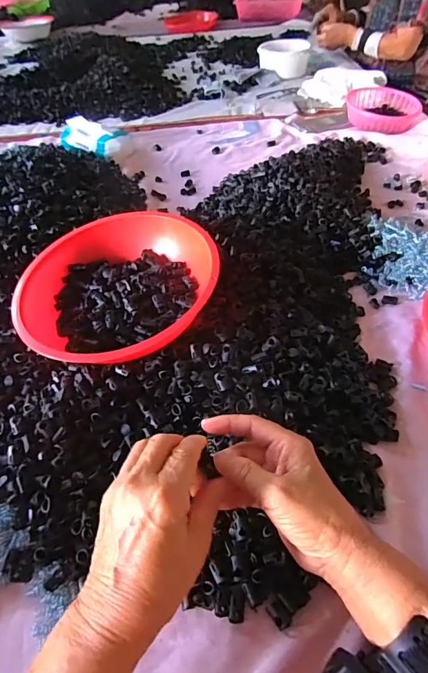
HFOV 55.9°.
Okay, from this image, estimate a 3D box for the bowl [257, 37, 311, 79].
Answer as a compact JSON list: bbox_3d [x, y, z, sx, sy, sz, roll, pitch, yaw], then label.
[{"bbox_3d":[0.217,-0.885,1.280,0.154,0.076,0.140,-2,48,2],"label":"bowl"}]

